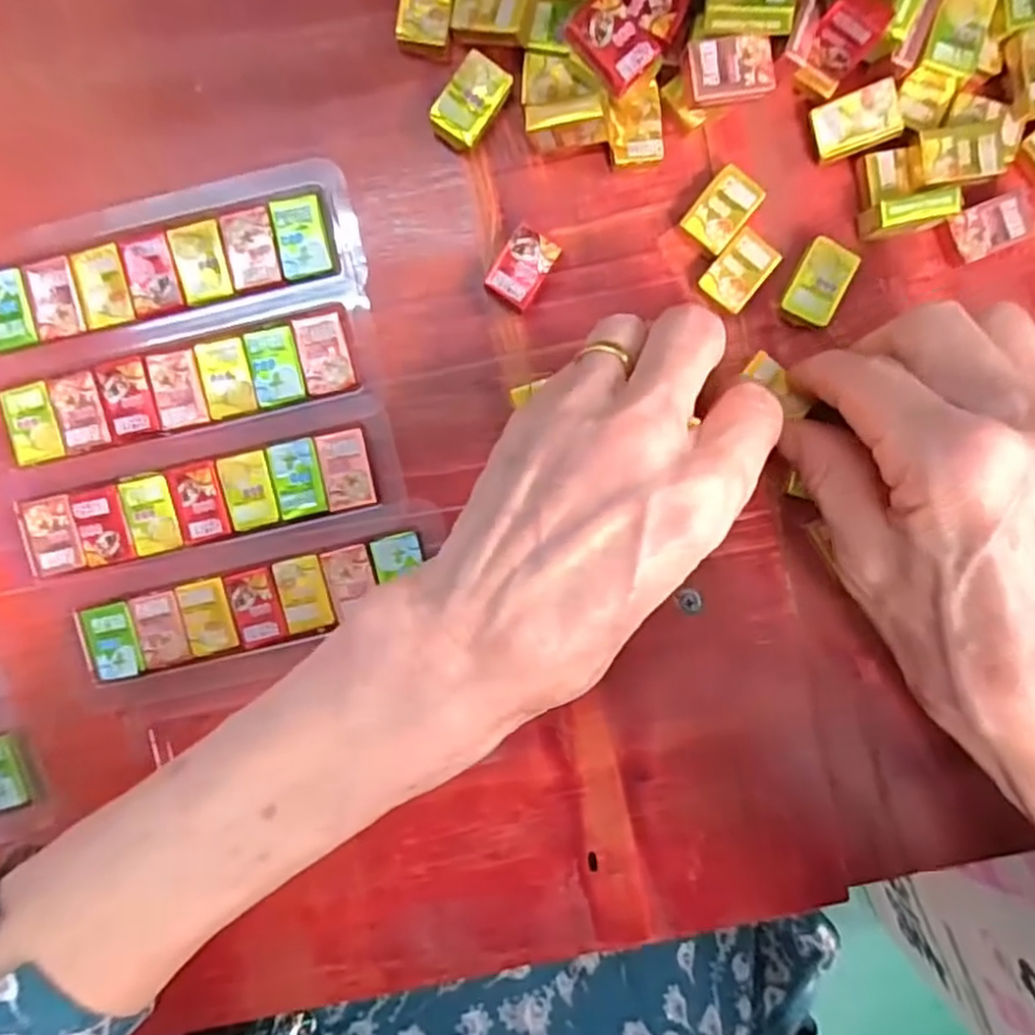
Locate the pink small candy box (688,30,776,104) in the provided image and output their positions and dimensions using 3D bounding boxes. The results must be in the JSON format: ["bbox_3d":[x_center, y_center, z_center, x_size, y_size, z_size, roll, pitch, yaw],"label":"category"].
[{"bbox_3d":[0.063,-0.134,0.207,0.025,0.004,0.018,-10,101,-3],"label":"pink small candy box"}]

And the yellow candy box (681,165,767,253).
[{"bbox_3d":[0.067,-0.100,0.229,0.016,0.008,0.025,39,94,-2],"label":"yellow candy box"}]

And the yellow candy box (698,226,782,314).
[{"bbox_3d":[0.073,-0.081,0.231,0.017,0.008,0.024,39,94,-2],"label":"yellow candy box"}]

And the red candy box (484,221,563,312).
[{"bbox_3d":[0.002,-0.083,0.232,0.016,0.008,0.026,33,94,-2],"label":"red candy box"}]

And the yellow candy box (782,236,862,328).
[{"bbox_3d":[0.099,-0.077,0.231,0.017,0.009,0.026,28,94,-1],"label":"yellow candy box"}]

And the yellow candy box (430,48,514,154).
[{"bbox_3d":[-0.015,-0.134,0.228,0.018,0.010,0.027,32,94,-2],"label":"yellow candy box"}]

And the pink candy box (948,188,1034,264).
[{"bbox_3d":[0.157,-0.096,0.230,0.030,0.009,0.016,-22,94,2],"label":"pink candy box"}]

